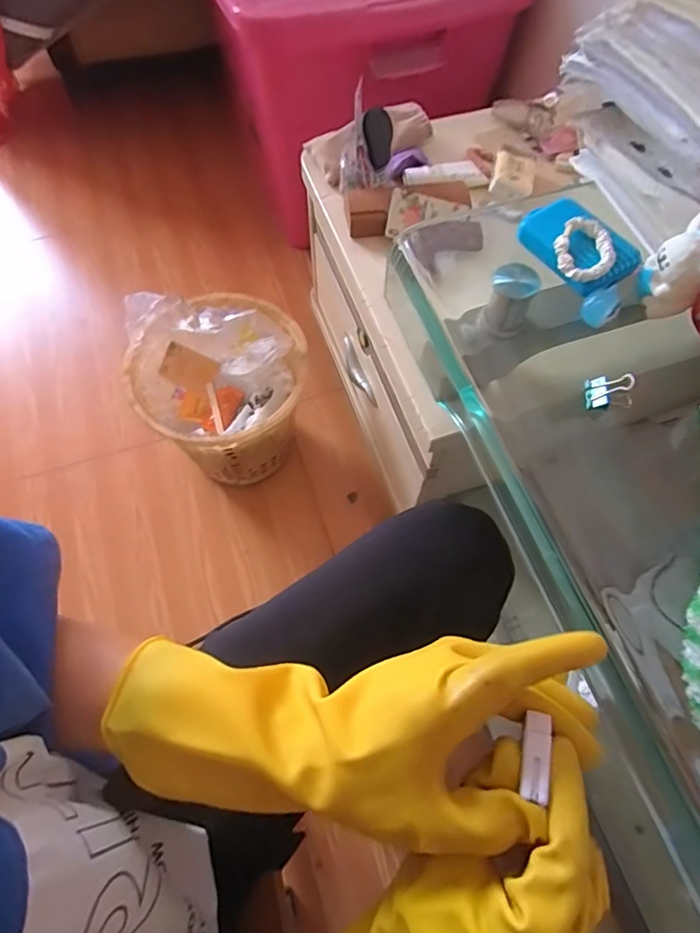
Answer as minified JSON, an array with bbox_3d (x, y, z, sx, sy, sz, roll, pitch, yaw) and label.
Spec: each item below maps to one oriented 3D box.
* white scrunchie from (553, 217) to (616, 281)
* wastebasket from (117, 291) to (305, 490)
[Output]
[{"bbox_3d":[0.199,-0.184,0.452,0.048,0.015,0.056,24,66,10],"label":"white scrunchie"},{"bbox_3d":[-0.191,-0.107,0.854,0.246,0.260,0.246,0,64,-1],"label":"wastebasket"}]

